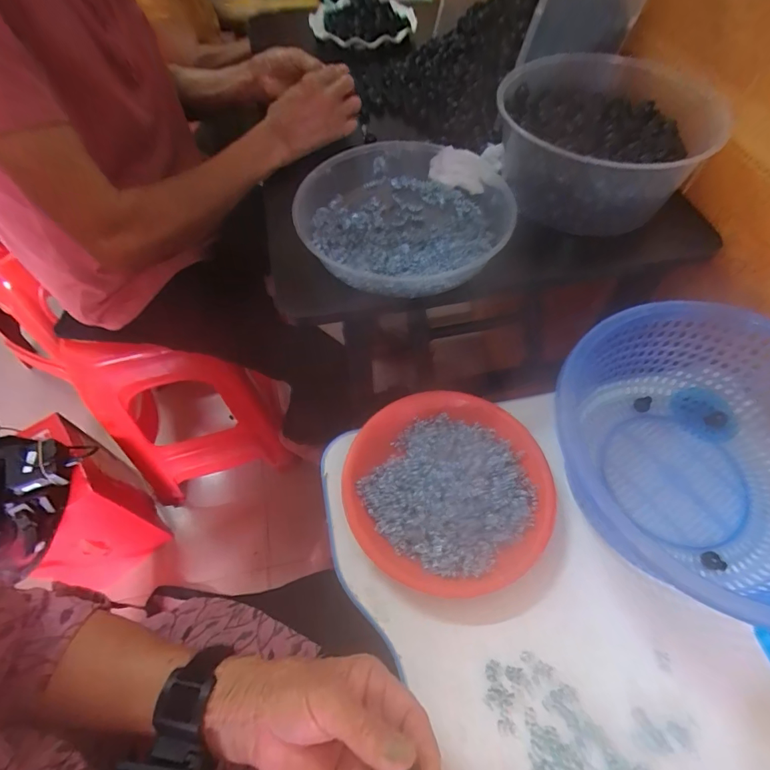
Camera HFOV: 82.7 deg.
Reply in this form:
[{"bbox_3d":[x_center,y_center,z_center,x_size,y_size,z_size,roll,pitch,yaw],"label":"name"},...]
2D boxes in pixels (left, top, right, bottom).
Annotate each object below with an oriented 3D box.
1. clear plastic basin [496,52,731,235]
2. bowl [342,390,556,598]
[{"bbox_3d":[0.235,-0.278,0.501,0.208,0.095,0.211,-1,58,2],"label":"clear plastic basin"},{"bbox_3d":[0.060,0.094,0.417,0.190,0.035,0.186,-1,58,2],"label":"bowl"}]

